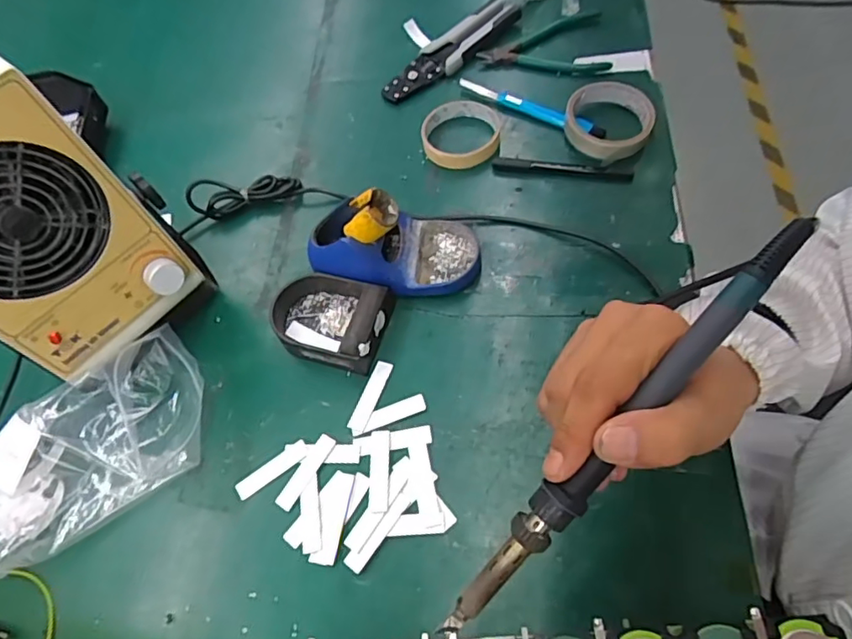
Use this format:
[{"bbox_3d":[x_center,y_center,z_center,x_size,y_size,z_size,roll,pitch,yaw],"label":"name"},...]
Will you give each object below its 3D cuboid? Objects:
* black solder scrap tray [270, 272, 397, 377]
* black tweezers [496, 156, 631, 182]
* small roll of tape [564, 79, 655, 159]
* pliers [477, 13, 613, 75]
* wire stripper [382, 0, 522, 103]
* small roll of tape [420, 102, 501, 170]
[{"bbox_3d":[-0.090,-0.002,0.513,0.113,0.032,0.081,14,65,16],"label":"black solder scrap tray"},{"bbox_3d":[0.139,-0.155,0.582,0.140,0.010,0.014,9,63,12],"label":"black tweezers"},{"bbox_3d":[0.190,-0.208,0.583,0.087,0.021,0.094,-3,61,6],"label":"small roll of tape"},{"bbox_3d":[0.137,-0.320,0.667,0.144,0.020,0.106,-5,61,5],"label":"pliers"},{"bbox_3d":[0.034,-0.329,0.680,0.211,0.024,0.054,-41,64,-14],"label":"wire stripper"},{"bbox_3d":[0.039,-0.201,0.617,0.083,0.026,0.085,-3,61,6],"label":"small roll of tape"}]

